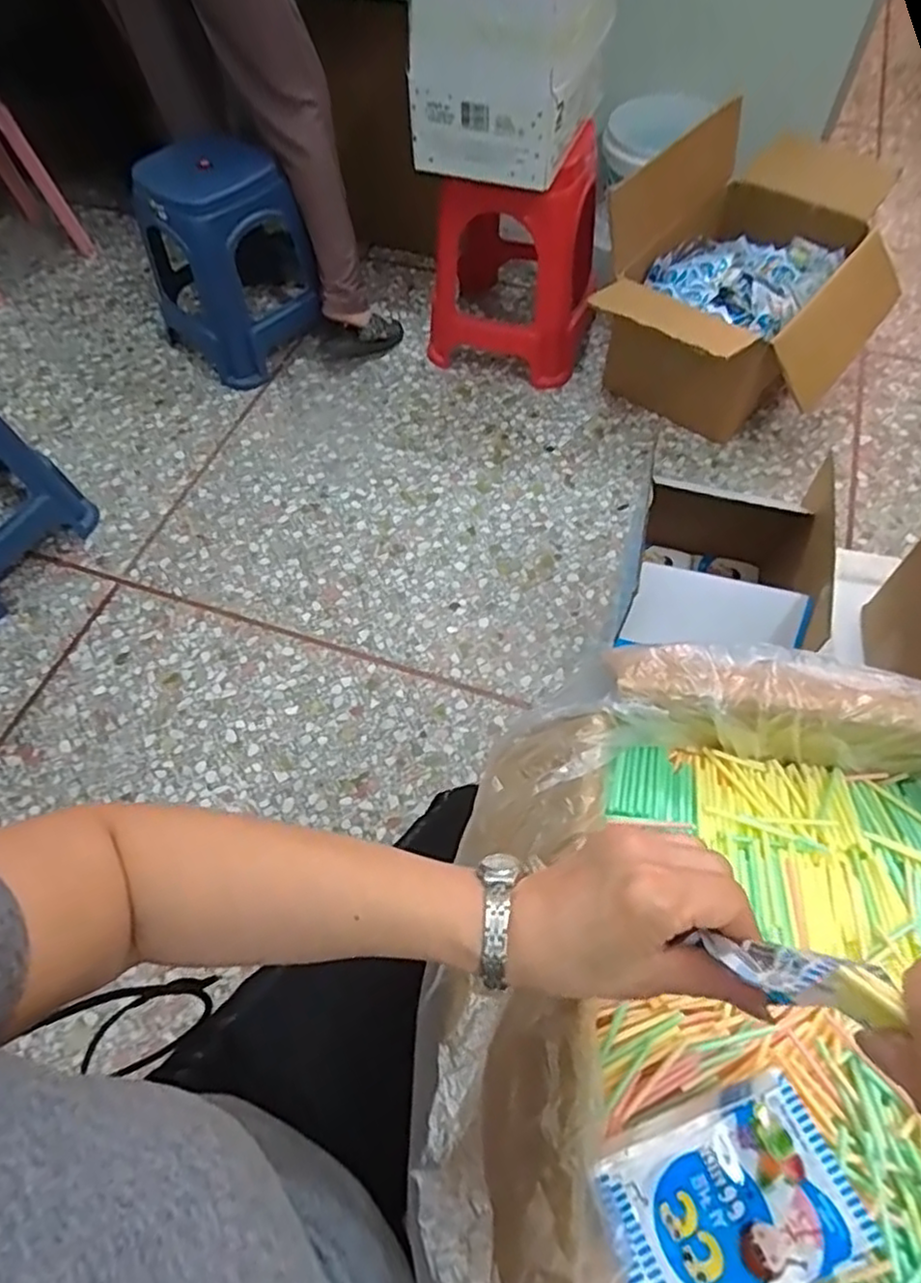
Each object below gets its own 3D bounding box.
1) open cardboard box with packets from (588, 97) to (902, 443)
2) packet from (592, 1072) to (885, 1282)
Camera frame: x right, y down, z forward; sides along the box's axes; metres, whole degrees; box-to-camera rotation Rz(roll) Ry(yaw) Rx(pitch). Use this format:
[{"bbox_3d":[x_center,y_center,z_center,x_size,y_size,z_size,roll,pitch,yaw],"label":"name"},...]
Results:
[{"bbox_3d":[0.636,-0.778,1.486,0.506,0.411,0.697,37,67,21],"label":"open cardboard box with packets"},{"bbox_3d":[0.132,0.272,0.326,0.118,0.020,0.073,-21,61,-11],"label":"packet"}]

